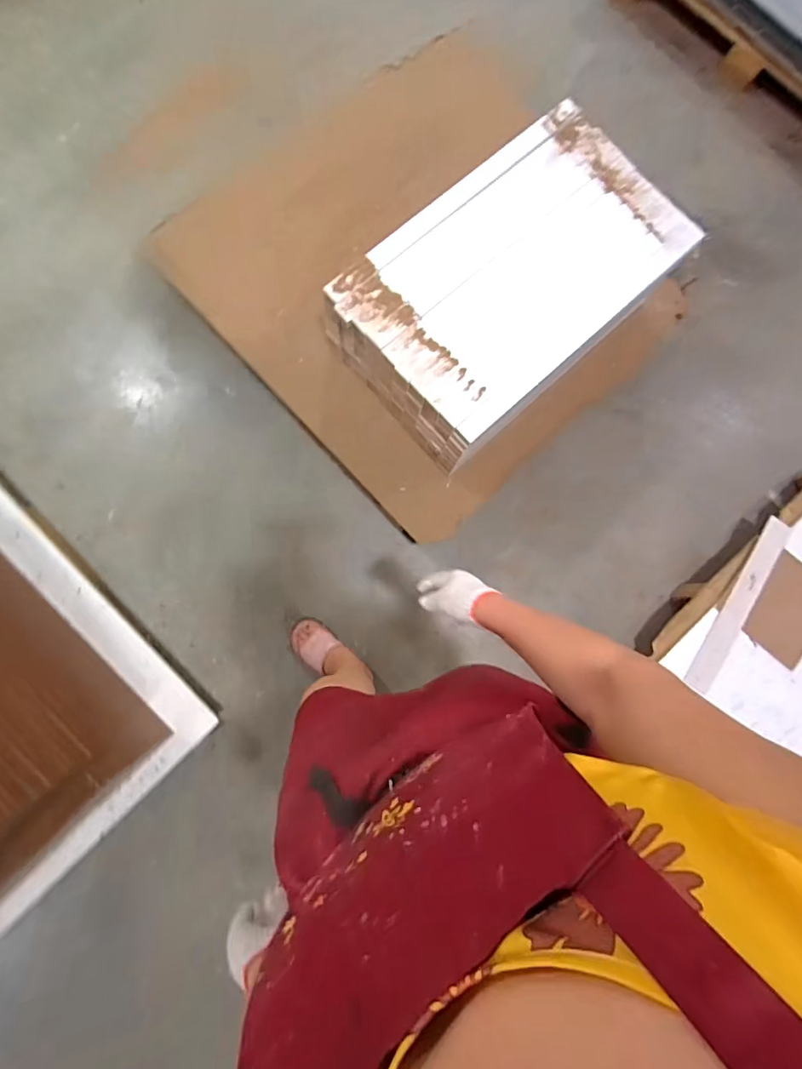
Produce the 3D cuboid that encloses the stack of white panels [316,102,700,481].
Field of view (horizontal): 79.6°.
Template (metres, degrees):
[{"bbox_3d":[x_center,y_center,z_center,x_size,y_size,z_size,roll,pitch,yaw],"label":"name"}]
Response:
[{"bbox_3d":[0.270,-0.608,1.181,0.809,0.193,0.495,-42,87,-9],"label":"stack of white panels"}]

